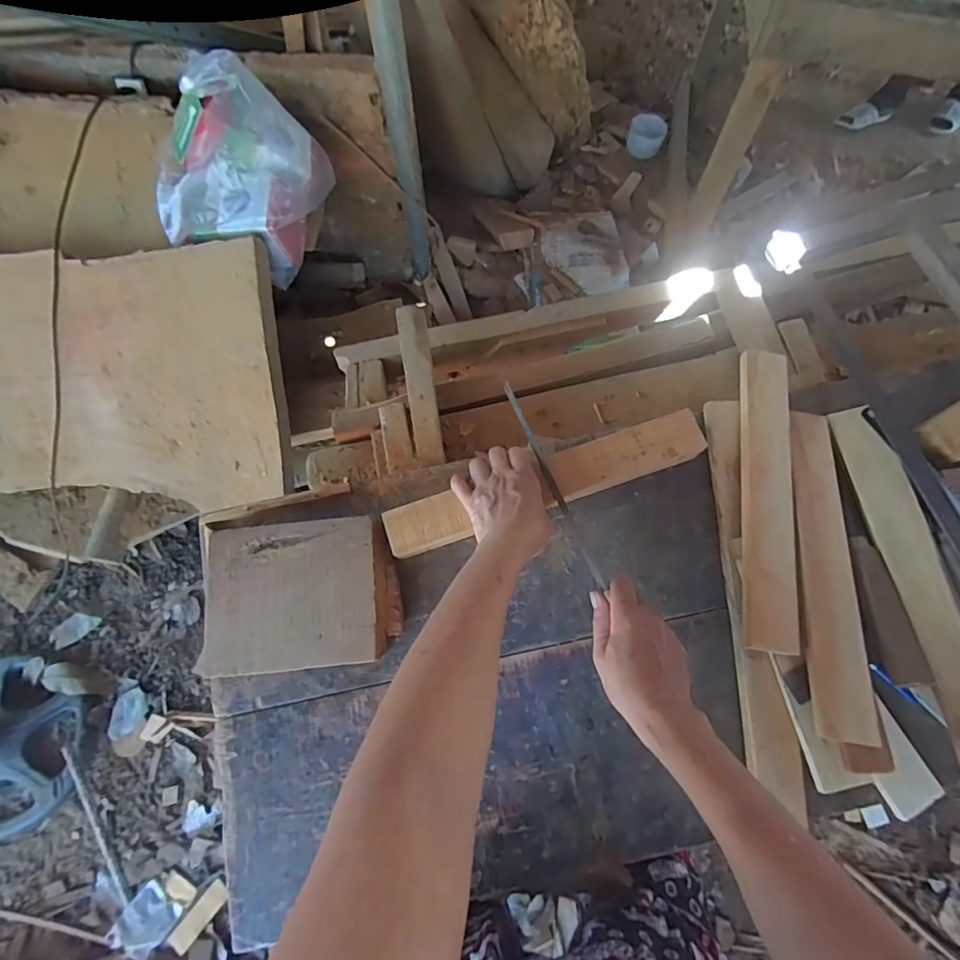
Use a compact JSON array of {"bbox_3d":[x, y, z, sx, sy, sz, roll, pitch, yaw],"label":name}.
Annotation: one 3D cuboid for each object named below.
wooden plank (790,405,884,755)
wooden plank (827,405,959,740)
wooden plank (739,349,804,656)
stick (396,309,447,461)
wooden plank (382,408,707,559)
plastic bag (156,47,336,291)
[{"bbox_3d":[0.338,0.079,0.478,0.049,0.016,0.315,6,70,3],"label":"wooden plank"},{"bbox_3d":[0.415,0.072,0.467,0.045,0.009,0.315,-13,66,18],"label":"wooden plank"},{"bbox_3d":[0.298,0.010,0.501,0.049,0.011,0.317,5,73,9],"label":"wooden plank"},{"bbox_3d":[-0.074,-0.124,0.605,0.037,0.024,0.211,-9,70,-3],"label":"stick"},{"bbox_3d":[0.069,0.003,0.501,0.336,0.019,0.051,-19,70,-3],"label":"wooden plank"},{"bbox_3d":[-0.455,-0.577,0.895,0.226,0.277,0.291,13,70,5],"label":"plastic bag"}]

